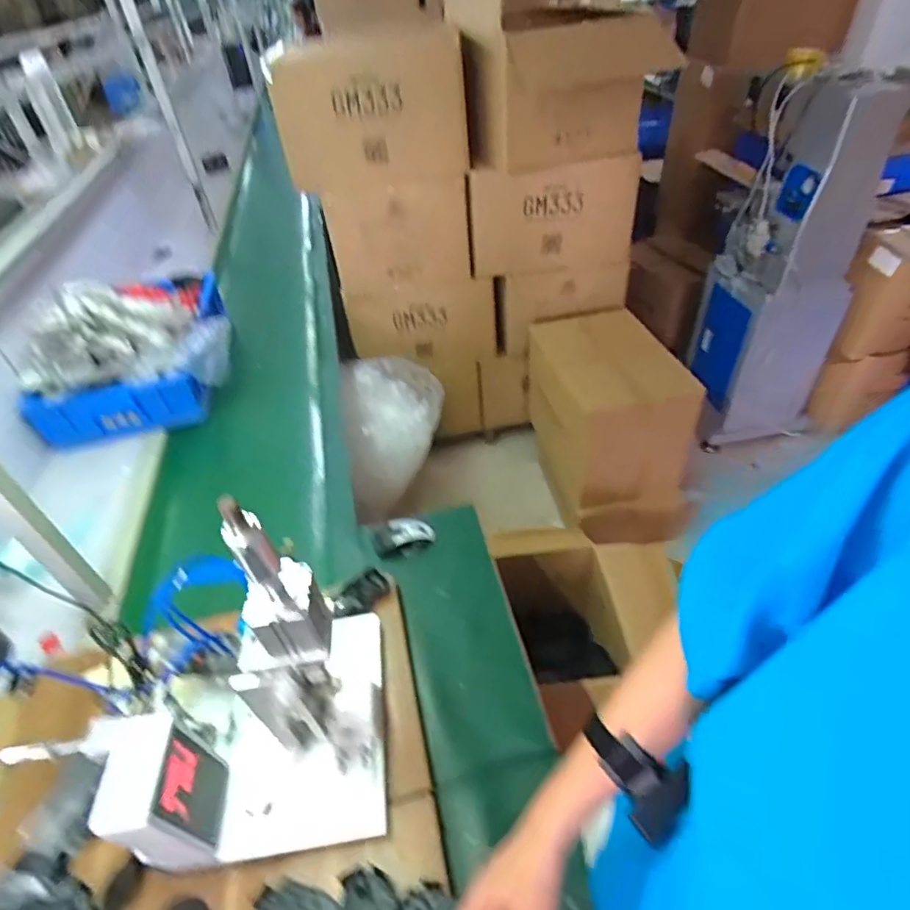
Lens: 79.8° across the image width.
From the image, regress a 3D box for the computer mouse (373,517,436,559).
[{"bbox_3d":[-0.098,0.154,1.037,0.117,0.028,0.073,-10,44,-5],"label":"computer mouse"}]

